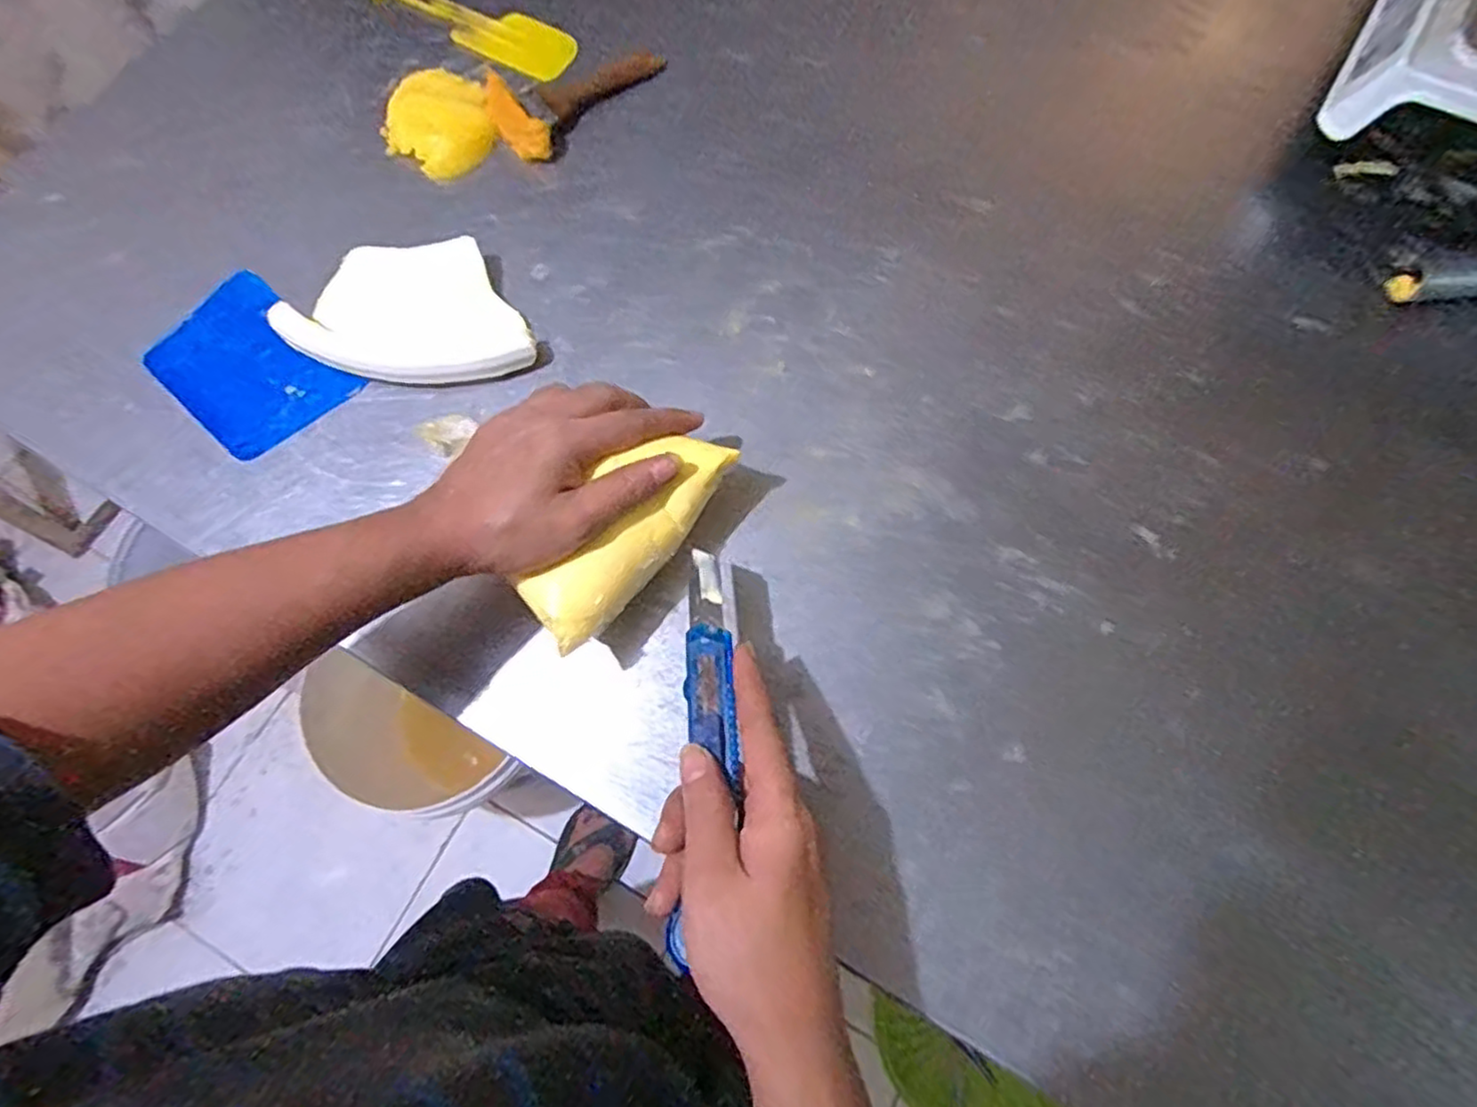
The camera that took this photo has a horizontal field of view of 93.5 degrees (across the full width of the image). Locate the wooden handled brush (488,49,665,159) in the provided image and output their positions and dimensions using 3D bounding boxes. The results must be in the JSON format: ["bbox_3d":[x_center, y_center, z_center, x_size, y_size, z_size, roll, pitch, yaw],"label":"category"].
[{"bbox_3d":[-0.112,-0.330,0.500,0.131,0.022,0.062,-25,74,-7],"label":"wooden handled brush"}]

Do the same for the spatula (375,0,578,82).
[{"bbox_3d":[-0.214,-0.418,0.539,0.187,0.010,0.061,28,75,10],"label":"spatula"}]

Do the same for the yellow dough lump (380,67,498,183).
[{"bbox_3d":[-0.213,-0.312,0.502,0.076,0.016,0.078,0,72,1],"label":"yellow dough lump"}]

